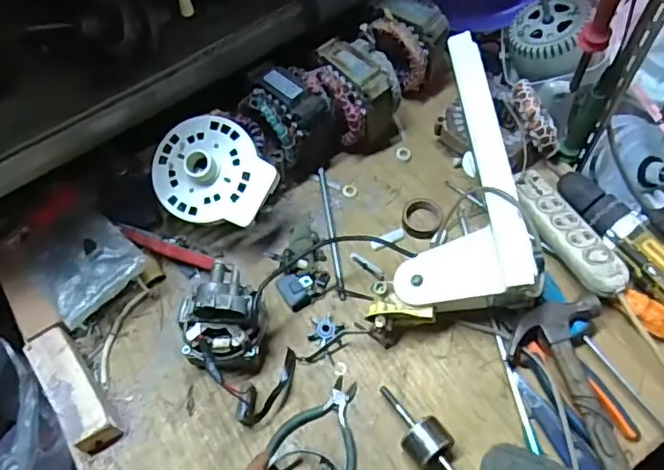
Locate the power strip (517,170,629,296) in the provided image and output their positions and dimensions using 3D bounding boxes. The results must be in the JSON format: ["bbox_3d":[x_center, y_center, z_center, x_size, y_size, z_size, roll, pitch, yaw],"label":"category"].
[{"bbox_3d":[0.252,-0.007,0.626,0.051,0.024,0.166,-21,61,-11],"label":"power strip"}]

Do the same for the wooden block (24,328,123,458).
[{"bbox_3d":[-0.256,0.153,0.576,0.040,0.040,0.122,-32,64,-17],"label":"wooden block"}]

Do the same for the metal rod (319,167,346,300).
[{"bbox_3d":[0.000,-0.006,0.687,0.009,0.012,0.176,-7,59,-3],"label":"metal rod"}]

